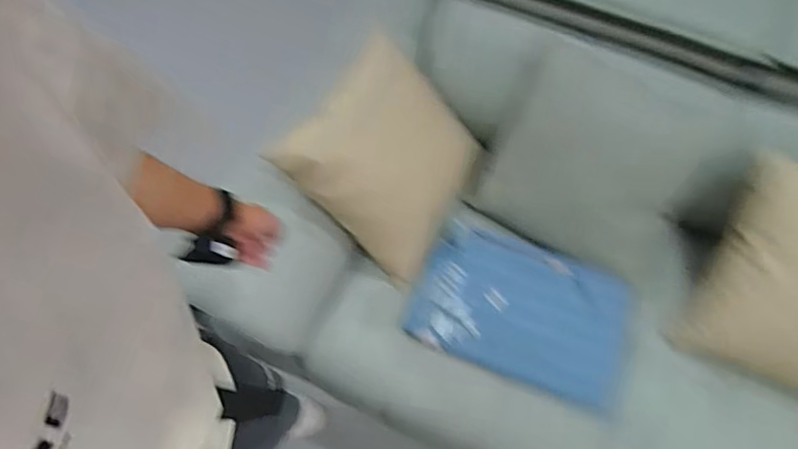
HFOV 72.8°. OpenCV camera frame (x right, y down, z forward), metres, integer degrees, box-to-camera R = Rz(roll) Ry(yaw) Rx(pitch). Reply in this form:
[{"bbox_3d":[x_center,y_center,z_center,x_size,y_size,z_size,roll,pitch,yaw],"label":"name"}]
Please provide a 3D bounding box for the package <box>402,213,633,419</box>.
[{"bbox_3d":[0.246,0.175,1.096,0.424,0.033,0.271,21,67,14],"label":"package"}]

